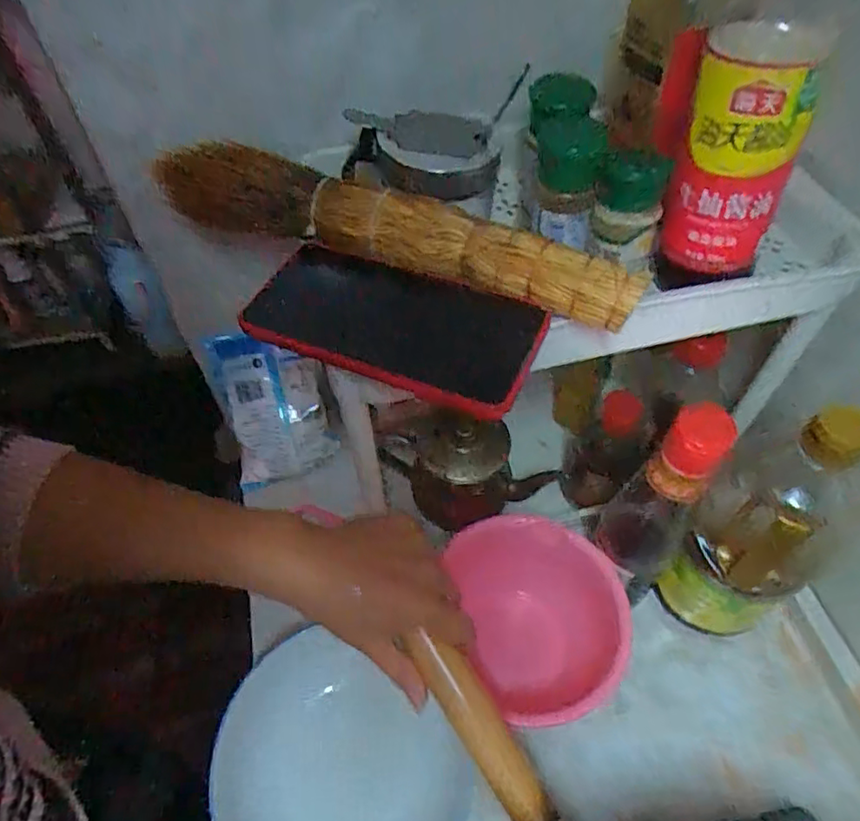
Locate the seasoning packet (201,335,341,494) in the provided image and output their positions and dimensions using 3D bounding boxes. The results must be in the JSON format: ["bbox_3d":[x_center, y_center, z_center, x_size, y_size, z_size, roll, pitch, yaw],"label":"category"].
[{"bbox_3d":[-0.158,-0.002,0.593,0.100,0.161,0.019,-14,18,-16],"label":"seasoning packet"}]

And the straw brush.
[{"bbox_3d":[-0.030,-0.105,0.342,0.300,0.045,0.035,19,56,15],"label":"straw brush"}]

